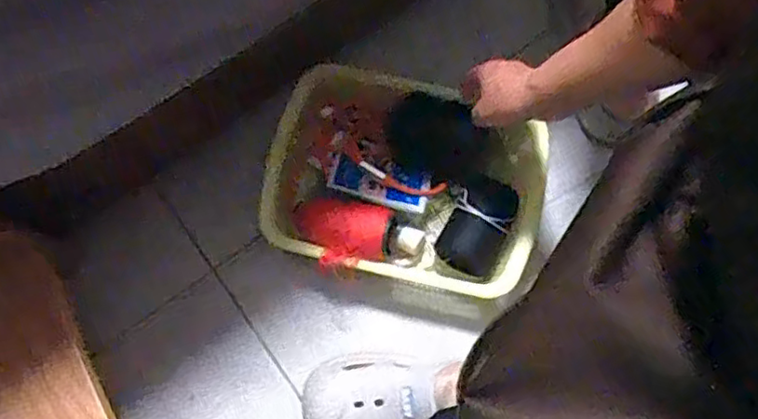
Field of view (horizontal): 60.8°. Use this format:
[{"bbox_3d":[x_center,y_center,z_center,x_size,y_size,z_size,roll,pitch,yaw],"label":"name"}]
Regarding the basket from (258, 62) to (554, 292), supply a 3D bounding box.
[{"bbox_3d":[0.026,-0.036,0.727,0.300,0.079,0.225,14,78,5],"label":"basket"}]

